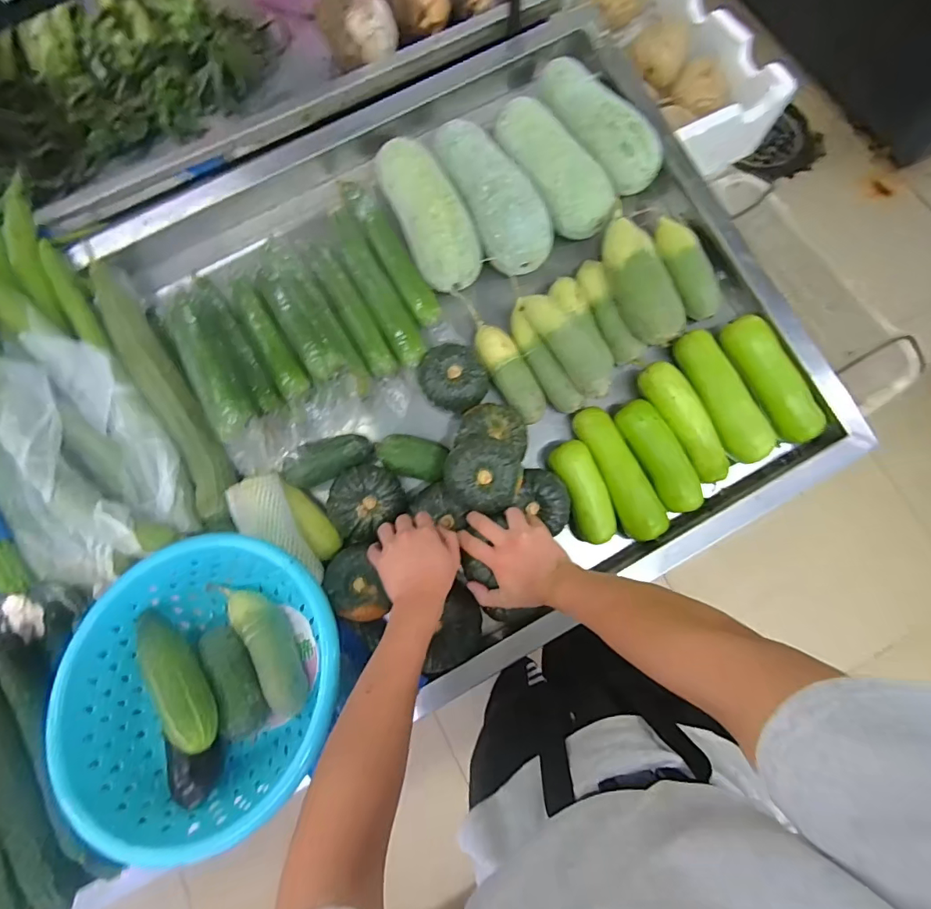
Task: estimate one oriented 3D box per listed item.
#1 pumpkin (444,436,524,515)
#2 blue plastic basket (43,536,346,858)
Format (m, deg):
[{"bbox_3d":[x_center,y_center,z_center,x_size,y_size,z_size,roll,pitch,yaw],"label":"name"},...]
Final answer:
[{"bbox_3d":[0.025,0.032,0.647,0.103,0.079,0.094,0,77,1],"label":"pumpkin"},{"bbox_3d":[-0.291,0.253,0.551,0.298,0.113,0.274,0,77,1],"label":"blue plastic basket"}]

